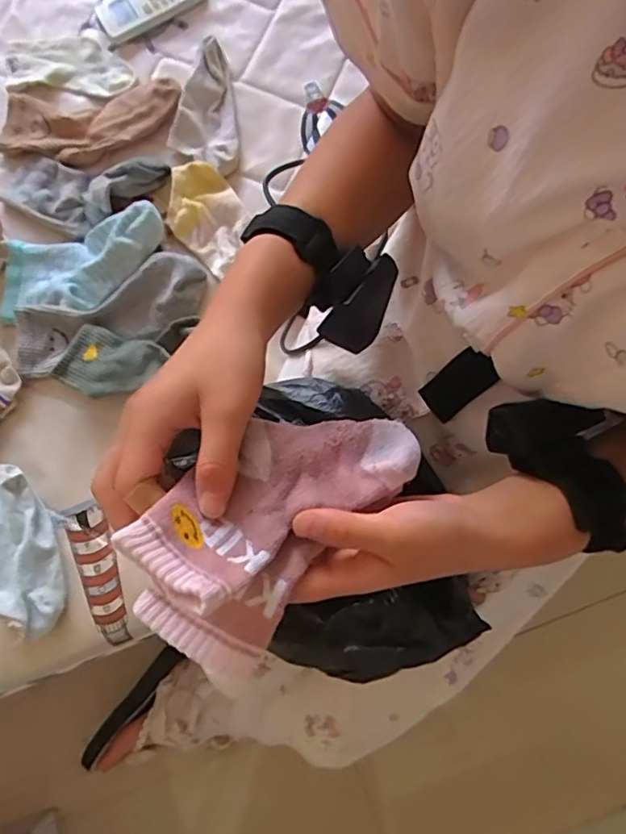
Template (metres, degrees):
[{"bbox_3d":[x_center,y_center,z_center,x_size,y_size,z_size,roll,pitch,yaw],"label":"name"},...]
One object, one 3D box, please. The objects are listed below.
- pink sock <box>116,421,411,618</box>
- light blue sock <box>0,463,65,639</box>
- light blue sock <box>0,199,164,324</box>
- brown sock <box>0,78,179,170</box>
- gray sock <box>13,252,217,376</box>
[{"bbox_3d":[-0.015,0.036,0.305,0.168,0.026,0.065,-25,78,-34],"label":"pink sock"},{"bbox_3d":[-0.288,0.128,0.570,0.062,0.031,0.165,-17,79,-3],"label":"light blue sock"},{"bbox_3d":[-0.245,-0.161,0.611,0.180,0.038,0.090,-11,79,-1],"label":"light blue sock"},{"bbox_3d":[-0.252,-0.335,0.655,0.193,0.024,0.099,0,79,1],"label":"brown sock"},{"bbox_3d":[-0.210,-0.107,0.604,0.216,0.025,0.071,-22,79,-3],"label":"gray sock"}]

